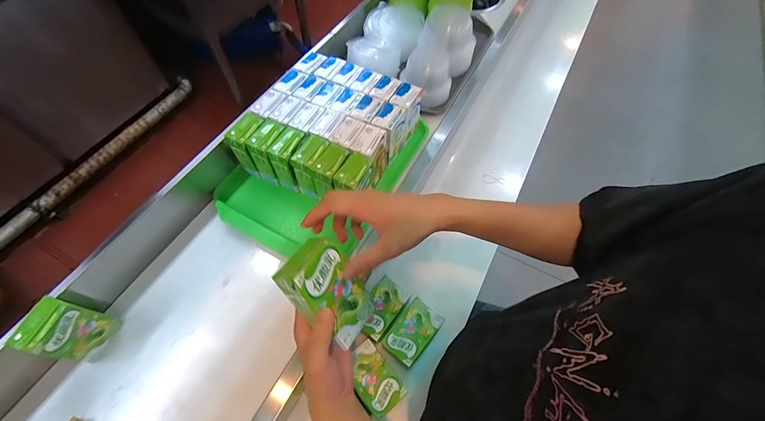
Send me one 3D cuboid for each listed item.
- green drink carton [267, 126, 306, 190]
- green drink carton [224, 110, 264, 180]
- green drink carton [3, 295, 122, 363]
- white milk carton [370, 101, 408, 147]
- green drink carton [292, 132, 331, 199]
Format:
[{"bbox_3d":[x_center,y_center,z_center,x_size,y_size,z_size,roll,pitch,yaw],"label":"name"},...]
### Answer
[{"bbox_3d":[-0.166,-0.094,0.602,0.047,0.096,0.067,23,62,13],"label":"green drink carton"},{"bbox_3d":[-0.245,-0.124,0.622,0.043,0.096,0.072,20,62,12],"label":"green drink carton"},{"bbox_3d":[-0.436,0.166,0.456,0.048,0.097,0.063,16,61,10],"label":"green drink carton"},{"bbox_3d":[0.013,-0.158,0.629,0.051,0.079,0.070,28,64,16],"label":"white milk carton"},{"bbox_3d":[-0.124,-0.078,0.596,0.045,0.095,0.068,23,62,13],"label":"green drink carton"}]

